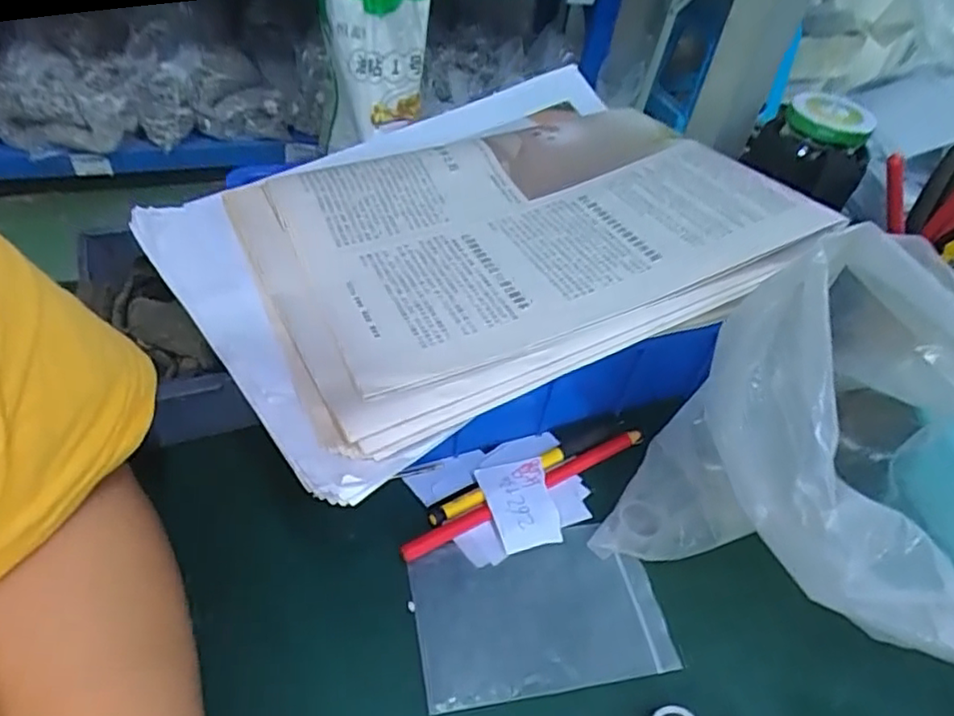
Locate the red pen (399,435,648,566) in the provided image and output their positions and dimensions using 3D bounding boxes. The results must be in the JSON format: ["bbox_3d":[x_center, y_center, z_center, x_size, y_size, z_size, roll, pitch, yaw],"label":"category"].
[{"bbox_3d":[0.031,0.074,0.362,0.163,0.011,0.009,-20,52,-26],"label":"red pen"}]

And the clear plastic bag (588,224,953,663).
[{"bbox_3d":[0.160,0.057,0.286,0.156,0.174,0.160,3,46,-7],"label":"clear plastic bag"}]

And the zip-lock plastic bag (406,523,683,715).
[{"bbox_3d":[0.031,0.127,0.320,0.123,0.006,0.075,-4,48,-14],"label":"zip-lock plastic bag"}]

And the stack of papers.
[{"bbox_3d":[-0.004,-0.078,0.355,0.318,0.043,0.253,-20,50,-22],"label":"stack of papers"}]

